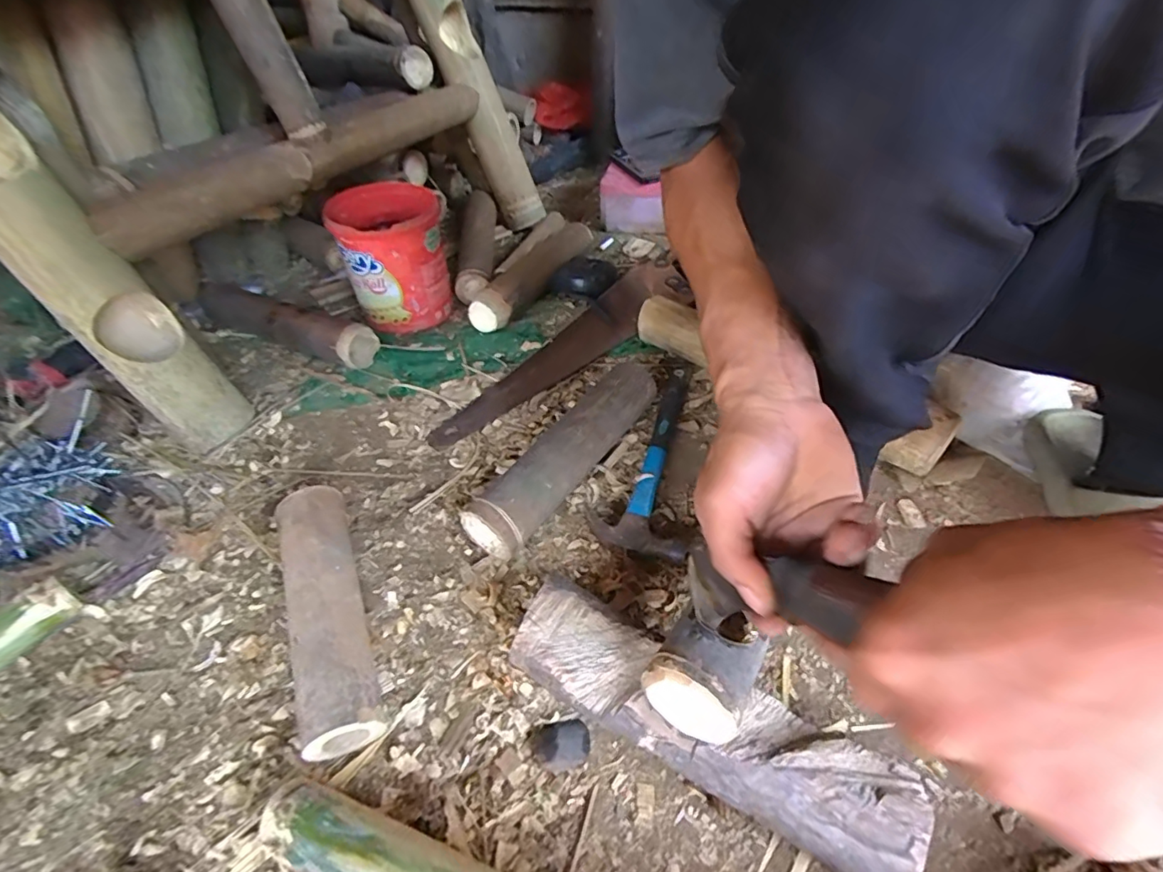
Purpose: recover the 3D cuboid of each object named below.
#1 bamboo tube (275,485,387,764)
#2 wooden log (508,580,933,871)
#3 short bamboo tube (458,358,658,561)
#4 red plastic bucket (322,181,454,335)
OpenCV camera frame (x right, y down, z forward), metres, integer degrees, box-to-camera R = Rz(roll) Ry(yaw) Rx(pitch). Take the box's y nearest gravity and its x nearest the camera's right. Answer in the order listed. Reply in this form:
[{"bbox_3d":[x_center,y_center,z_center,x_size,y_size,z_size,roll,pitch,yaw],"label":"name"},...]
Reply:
[{"bbox_3d":[-0.210,0.138,0.444,0.062,0.063,0.219,-18,45,-15],"label":"bamboo tube"},{"bbox_3d":[0.080,0.194,0.375,0.272,0.062,0.076,20,48,22],"label":"wooden log"},{"bbox_3d":[-0.008,0.012,0.554,0.059,0.053,0.264,24,50,26],"label":"short bamboo tube"},{"bbox_3d":[-0.257,-0.248,0.755,0.135,0.148,0.147,-19,46,-16],"label":"red plastic bucket"}]

